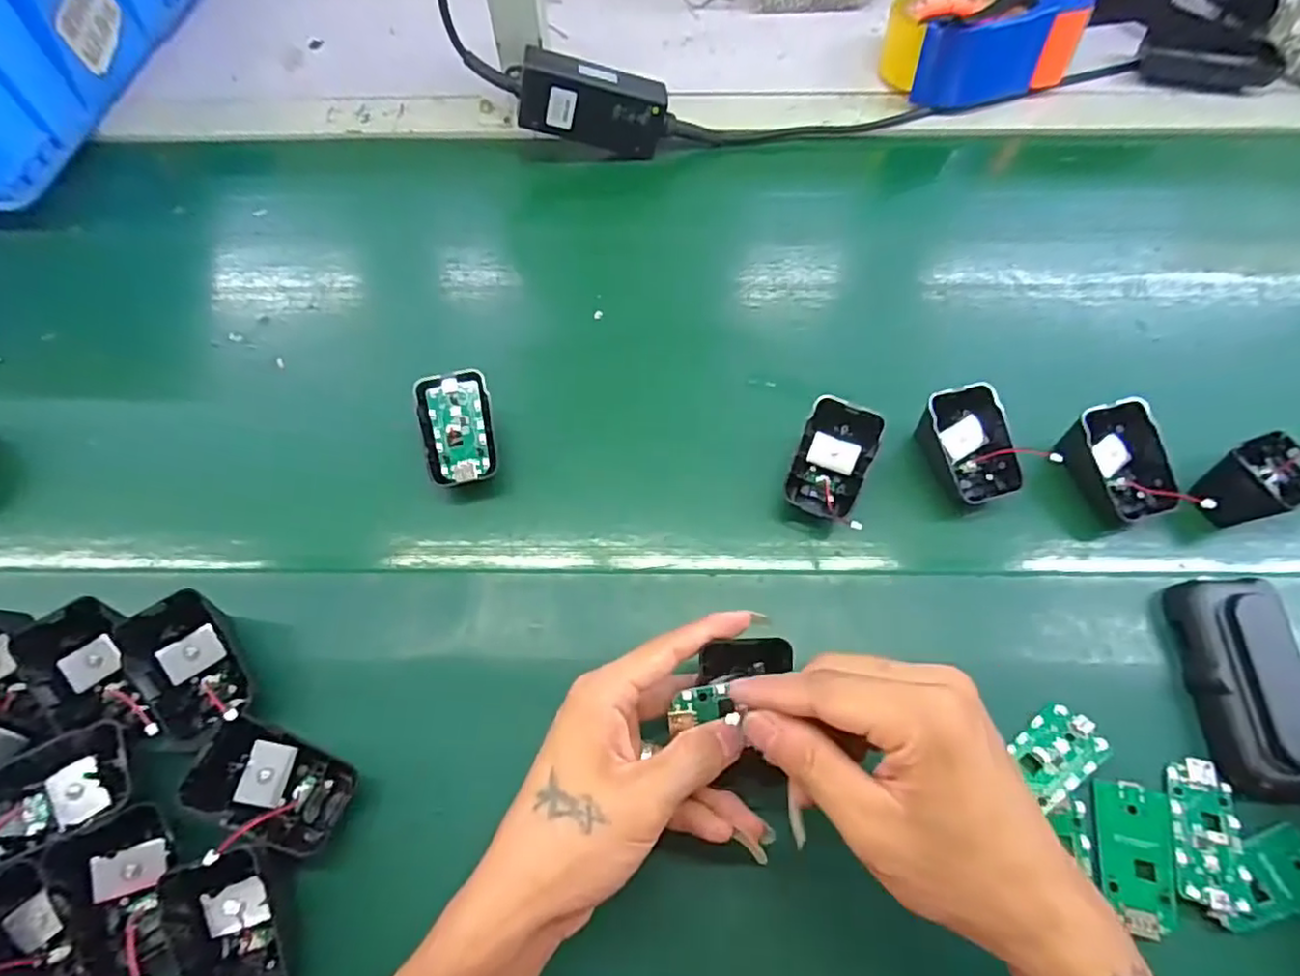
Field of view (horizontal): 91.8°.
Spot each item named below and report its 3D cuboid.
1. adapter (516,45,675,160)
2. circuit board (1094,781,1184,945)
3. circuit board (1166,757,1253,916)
[{"bbox_3d":[-0.044,-0.307,0.509,0.119,0.052,0.027,5,61,-18],"label":"adapter"},{"bbox_3d":[0.233,0.176,0.301,0.033,0.006,0.063,10,63,6],"label":"circuit board"},{"bbox_3d":[0.269,0.165,0.302,0.032,0.004,0.063,10,63,6],"label":"circuit board"}]

